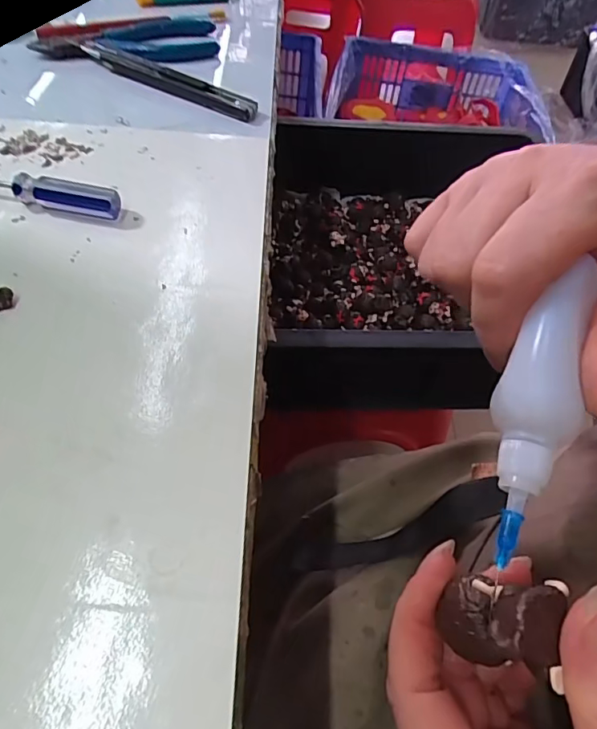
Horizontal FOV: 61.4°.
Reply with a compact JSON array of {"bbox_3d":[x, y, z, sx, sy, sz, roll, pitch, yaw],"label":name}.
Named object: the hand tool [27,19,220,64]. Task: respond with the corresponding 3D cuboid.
[{"bbox_3d":[-0.121,-0.230,0.356,0.123,0.008,0.059,-10,55,-13],"label":"hand tool"}]

